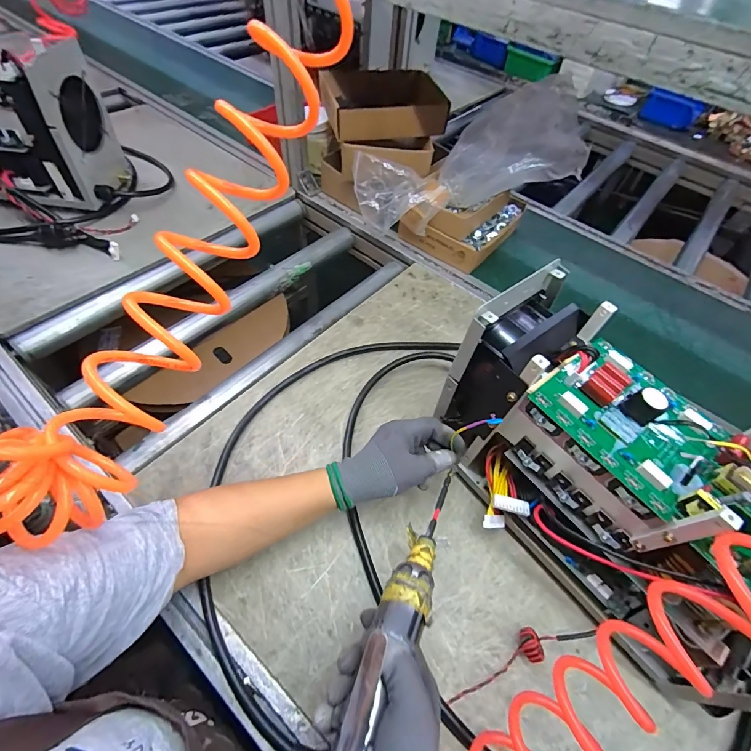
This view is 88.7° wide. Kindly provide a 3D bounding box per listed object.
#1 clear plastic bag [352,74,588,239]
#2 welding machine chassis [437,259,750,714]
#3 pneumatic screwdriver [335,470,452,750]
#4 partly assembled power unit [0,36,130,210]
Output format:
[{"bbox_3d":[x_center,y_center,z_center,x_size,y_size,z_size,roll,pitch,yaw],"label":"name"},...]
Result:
[{"bbox_3d":[0.144,-0.363,0.675,0.377,0.144,0.154,-12,50,20],"label":"clear plastic bag"},{"bbox_3d":[0.231,0.105,0.377,0.147,0.220,0.354,-30,61,-24],"label":"welding machine chassis"},{"bbox_3d":[0.018,0.207,0.316,0.039,0.044,0.324,23,44,12],"label":"pneumatic screwdriver"},{"bbox_3d":[-0.691,-0.453,0.693,0.372,0.224,0.151,6,55,-1],"label":"partly assembled power unit"}]

